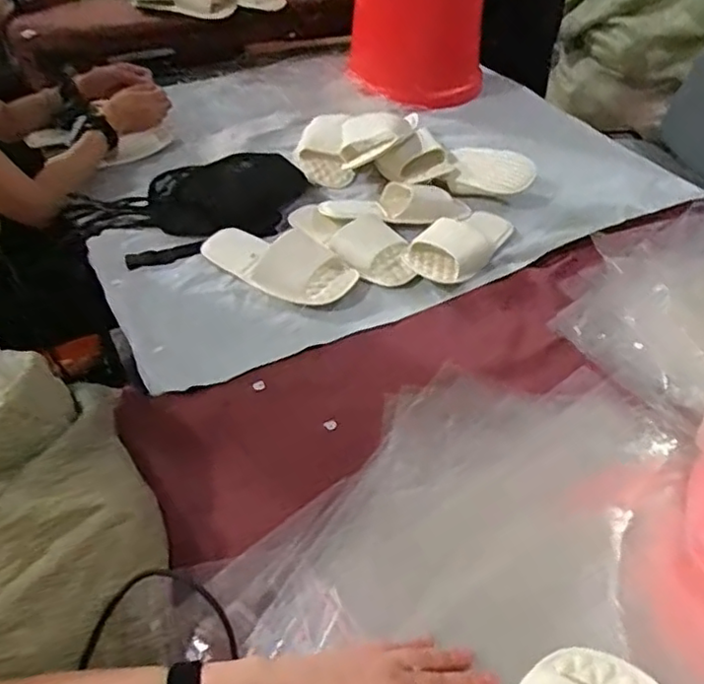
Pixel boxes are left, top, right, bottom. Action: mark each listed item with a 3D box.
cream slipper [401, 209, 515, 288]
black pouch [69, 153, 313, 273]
[{"bbox_3d":[0.169,-0.151,0.967,0.090,0.050,0.209,28,50,27],"label":"cream slipper"},{"bbox_3d":[-0.242,-0.222,1.015,0.368,0.073,0.194,-18,46,-19],"label":"black pouch"}]

